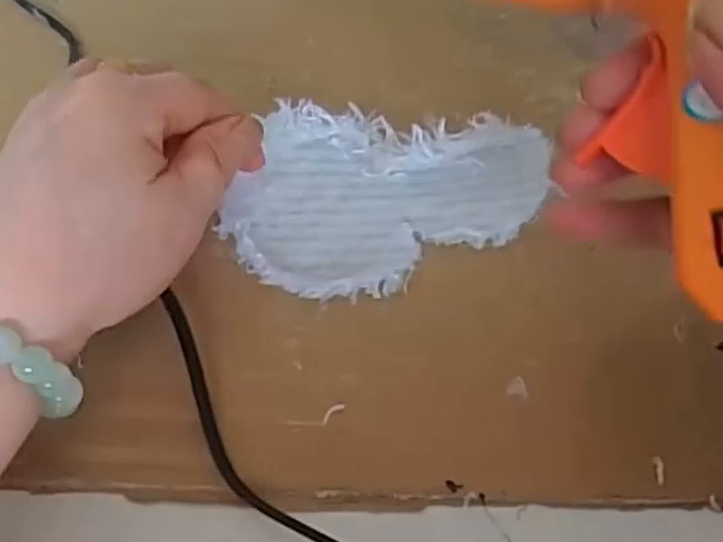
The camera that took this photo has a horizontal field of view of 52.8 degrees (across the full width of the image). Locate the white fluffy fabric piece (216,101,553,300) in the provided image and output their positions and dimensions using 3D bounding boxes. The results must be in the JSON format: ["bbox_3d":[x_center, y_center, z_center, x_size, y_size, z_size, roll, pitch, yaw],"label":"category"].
[{"bbox_3d":[0.010,-0.027,0.290,0.123,0.015,0.084,4,56,3],"label":"white fluffy fabric piece"}]

